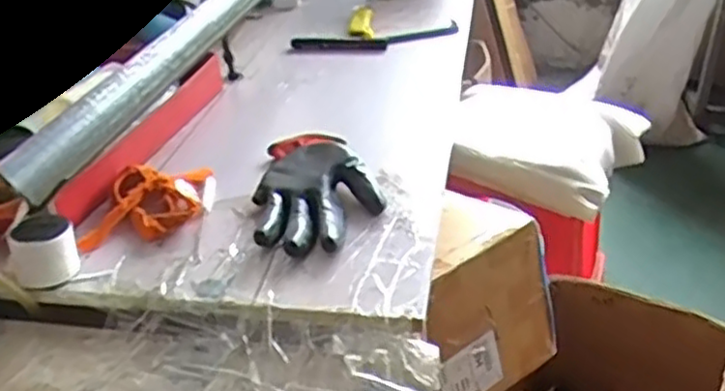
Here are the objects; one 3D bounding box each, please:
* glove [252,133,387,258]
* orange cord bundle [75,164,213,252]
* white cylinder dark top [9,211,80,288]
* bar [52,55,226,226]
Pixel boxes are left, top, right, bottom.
[{"bbox_3d":[-0.046,-0.012,0.685,0.114,0.028,0.204,-8,33,-6],"label":"glove"},{"bbox_3d":[-0.203,0.006,0.675,0.098,0.024,0.116,-4,33,0],"label":"orange cord bundle"},{"bbox_3d":[-0.266,0.047,0.593,0.052,0.052,0.046,-20,36,-24],"label":"white cylinder dark top"},{"bbox_3d":[-0.229,-0.073,0.788,0.013,0.053,0.354,4,34,13],"label":"bar"}]

